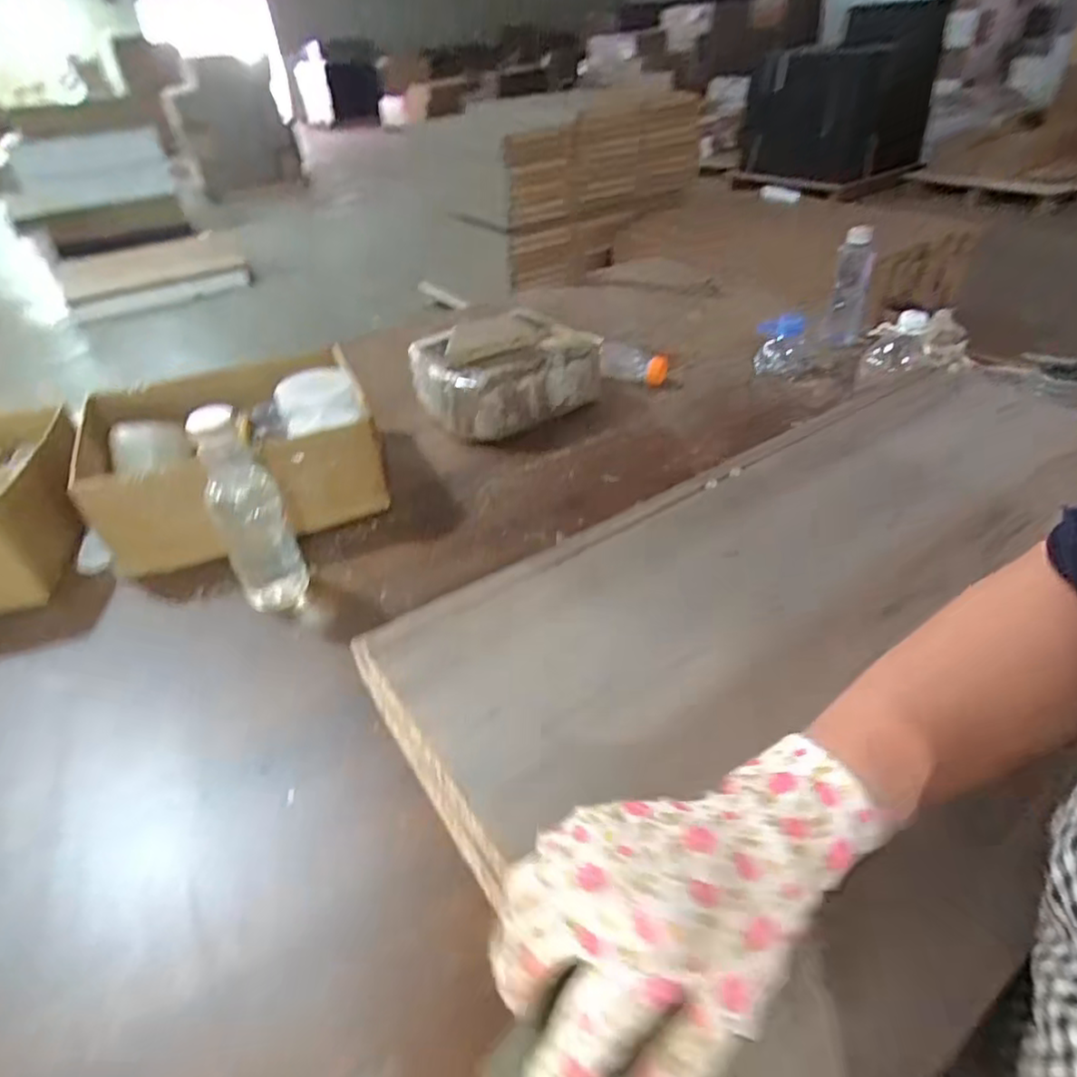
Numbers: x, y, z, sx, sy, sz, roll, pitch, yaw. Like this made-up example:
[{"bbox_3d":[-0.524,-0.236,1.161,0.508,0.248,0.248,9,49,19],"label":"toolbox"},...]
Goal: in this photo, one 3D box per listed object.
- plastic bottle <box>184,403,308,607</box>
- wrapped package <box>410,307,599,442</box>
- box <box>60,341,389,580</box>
[{"bbox_3d":[-0.287,-0.030,0.646,0.065,0.203,0.074,-21,43,-21],"label":"plastic bottle"},{"bbox_3d":[-0.042,-0.253,0.963,0.266,0.128,0.191,-13,40,-13],"label":"wrapped package"},{"bbox_3d":[-0.366,-0.115,0.791,0.302,0.155,0.219,-17,41,-17],"label":"box"}]

